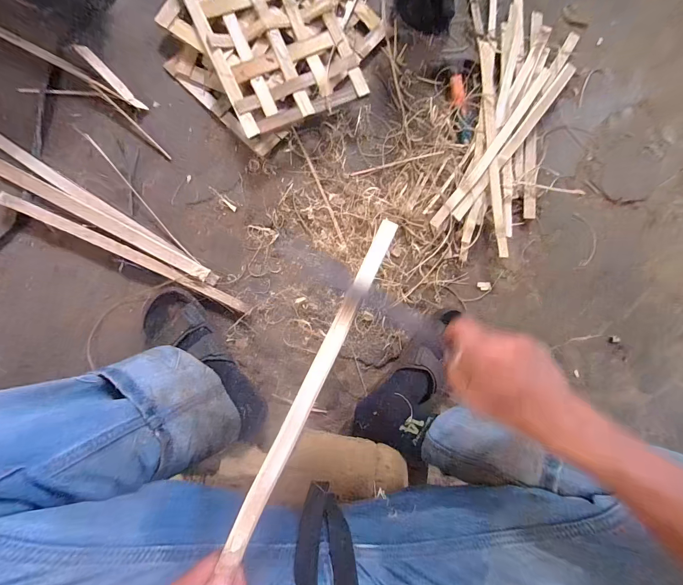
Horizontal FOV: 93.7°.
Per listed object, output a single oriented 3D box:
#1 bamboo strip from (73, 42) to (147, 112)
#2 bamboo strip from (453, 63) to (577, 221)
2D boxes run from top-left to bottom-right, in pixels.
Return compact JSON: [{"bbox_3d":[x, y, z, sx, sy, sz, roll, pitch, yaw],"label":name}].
[{"bbox_3d":[-0.375,-0.349,0.523,0.121,0.005,0.019,45,62,-18],"label":"bamboo strip"},{"bbox_3d":[0.346,-0.302,0.633,0.027,0.006,0.419,39,83,-10],"label":"bamboo strip"}]

